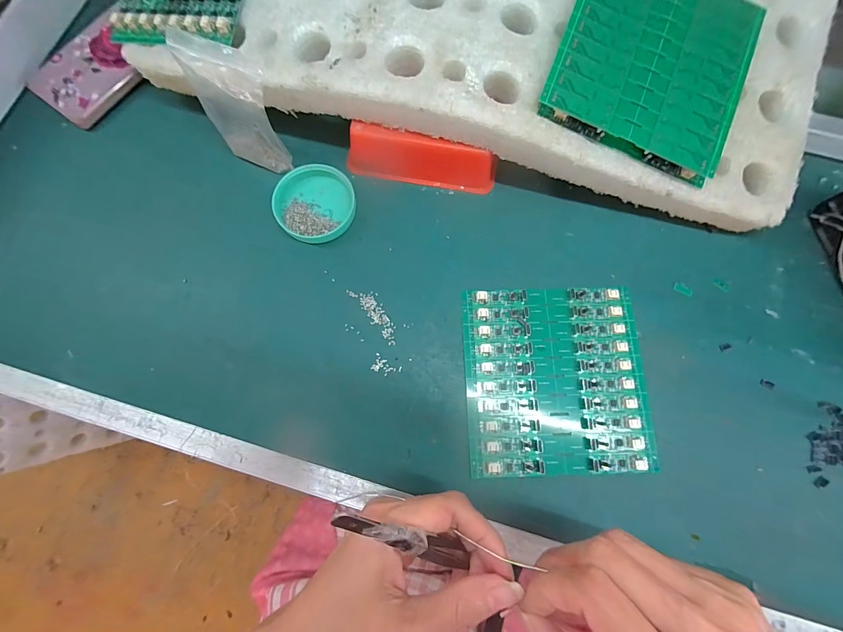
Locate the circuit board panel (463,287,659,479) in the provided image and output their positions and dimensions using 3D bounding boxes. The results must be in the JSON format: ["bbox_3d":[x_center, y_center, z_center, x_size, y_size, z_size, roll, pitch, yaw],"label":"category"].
[{"bbox_3d":[0.100,0.045,0.266,0.131,0.005,0.136,-2,76,-1],"label":"circuit board panel"}]

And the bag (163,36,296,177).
[{"bbox_3d":[-0.137,-0.154,0.270,0.058,0.088,0.026,18,77,4],"label":"bag"}]

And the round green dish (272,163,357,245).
[{"bbox_3d":[-0.089,-0.093,0.295,0.062,0.014,0.066,2,77,0],"label":"round green dish"}]

